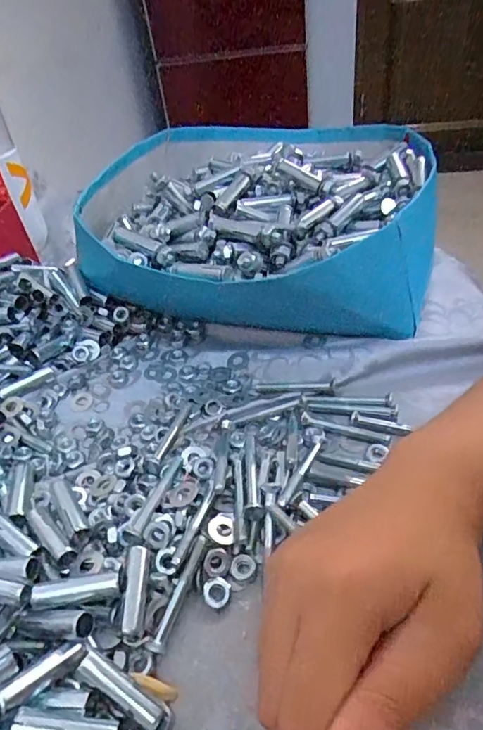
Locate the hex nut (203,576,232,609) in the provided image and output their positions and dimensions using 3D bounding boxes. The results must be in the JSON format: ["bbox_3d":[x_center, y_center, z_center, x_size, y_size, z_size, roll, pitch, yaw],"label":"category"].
[{"bbox_3d":[-0.012,0.111,0.244,0.012,0.008,0.013,-3,42,5],"label":"hex nut"}]

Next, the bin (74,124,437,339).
[{"bbox_3d":[0.012,-0.134,0.446,0.292,0.091,0.273,2,43,11],"label":"bin"}]

